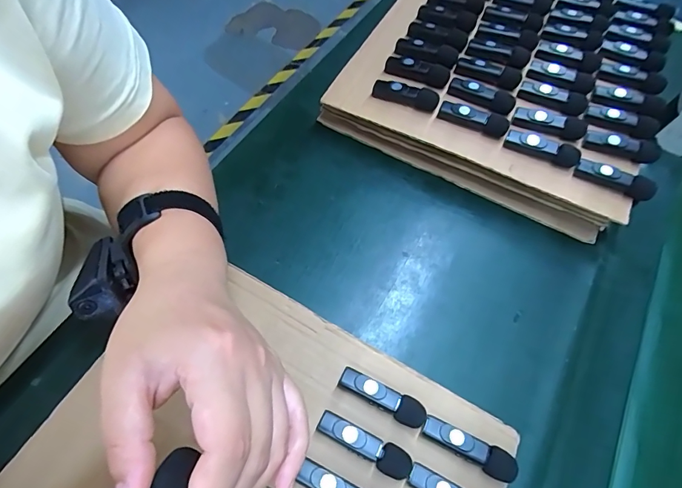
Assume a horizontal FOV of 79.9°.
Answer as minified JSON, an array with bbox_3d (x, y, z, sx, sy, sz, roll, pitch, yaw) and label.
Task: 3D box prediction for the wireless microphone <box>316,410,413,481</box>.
[{"bbox_3d":[0.016,0.138,0.279,0.067,0.016,0.018,24,62,9],"label":"wireless microphone"}]

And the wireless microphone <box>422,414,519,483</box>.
[{"bbox_3d":[0.088,0.141,0.283,0.065,0.015,0.018,28,63,11],"label":"wireless microphone"}]

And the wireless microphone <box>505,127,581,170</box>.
[{"bbox_3d":[0.181,-0.086,0.366,0.064,0.017,0.014,21,62,4],"label":"wireless microphone"}]

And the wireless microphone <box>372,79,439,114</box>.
[{"bbox_3d":[0.062,-0.146,0.394,0.064,0.016,0.012,23,62,5],"label":"wireless microphone"}]

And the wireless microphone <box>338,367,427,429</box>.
[{"bbox_3d":[0.029,0.112,0.295,0.065,0.016,0.017,24,62,9],"label":"wireless microphone"}]

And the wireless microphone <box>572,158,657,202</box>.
[{"bbox_3d":[0.238,-0.056,0.353,0.063,0.019,0.012,26,63,7],"label":"wireless microphone"}]

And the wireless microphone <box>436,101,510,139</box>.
[{"bbox_3d":[0.124,-0.118,0.380,0.064,0.018,0.014,21,62,4],"label":"wireless microphone"}]

